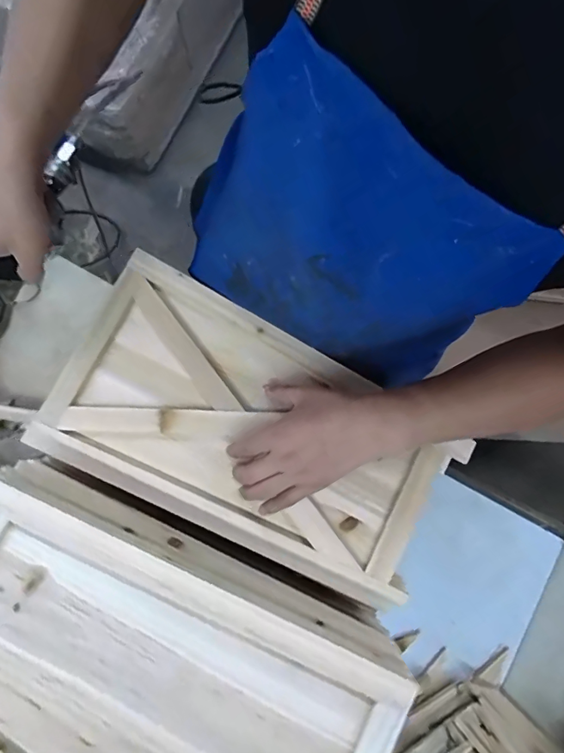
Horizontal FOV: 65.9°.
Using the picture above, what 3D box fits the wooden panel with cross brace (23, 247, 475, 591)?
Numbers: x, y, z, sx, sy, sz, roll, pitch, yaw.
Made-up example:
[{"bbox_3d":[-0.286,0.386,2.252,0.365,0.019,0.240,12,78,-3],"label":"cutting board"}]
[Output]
[{"bbox_3d":[-0.034,0.056,0.494,0.437,0.030,0.235,26,80,4],"label":"wooden panel with cross brace"}]

